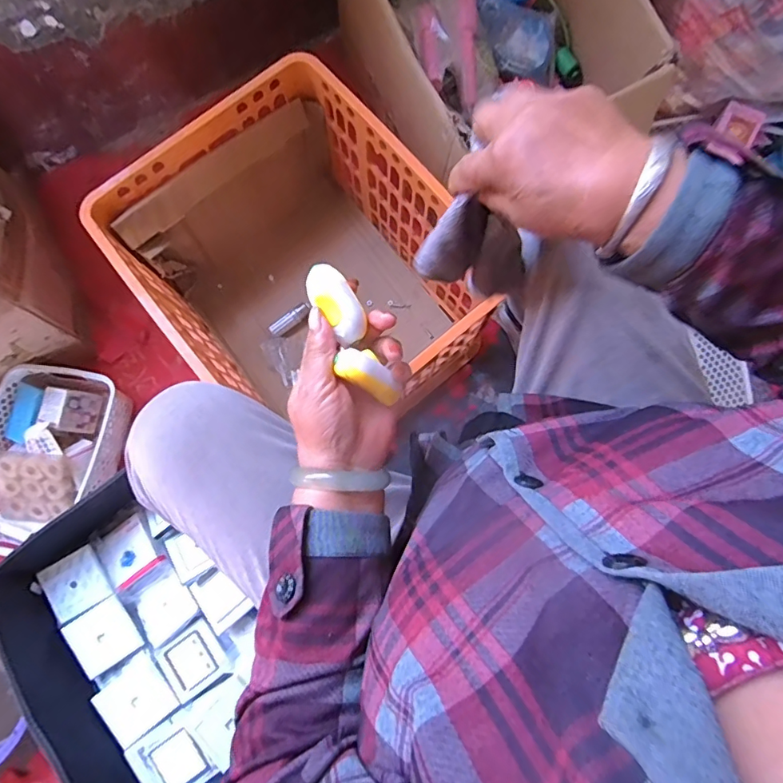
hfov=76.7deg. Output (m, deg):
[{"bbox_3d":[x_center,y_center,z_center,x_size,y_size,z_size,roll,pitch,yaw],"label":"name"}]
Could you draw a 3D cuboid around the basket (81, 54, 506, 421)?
[{"bbox_3d":[-0.131,-0.174,0.781,0.389,0.281,0.471,-40,80,-7],"label":"basket"}]

